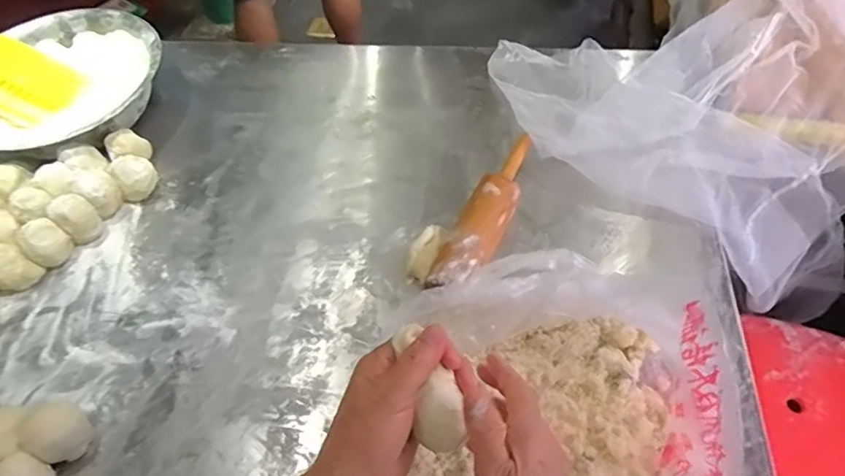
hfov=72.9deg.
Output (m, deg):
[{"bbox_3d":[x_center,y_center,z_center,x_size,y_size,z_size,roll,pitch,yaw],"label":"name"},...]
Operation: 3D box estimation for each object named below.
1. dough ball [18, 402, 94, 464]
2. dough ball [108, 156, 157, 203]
[{"bbox_3d":[-0.349,0.185,0.547,0.056,0.051,0.049,22,60,18],"label":"dough ball"},{"bbox_3d":[-0.372,-0.082,0.742,0.048,0.038,0.047,-2,55,3],"label":"dough ball"}]

